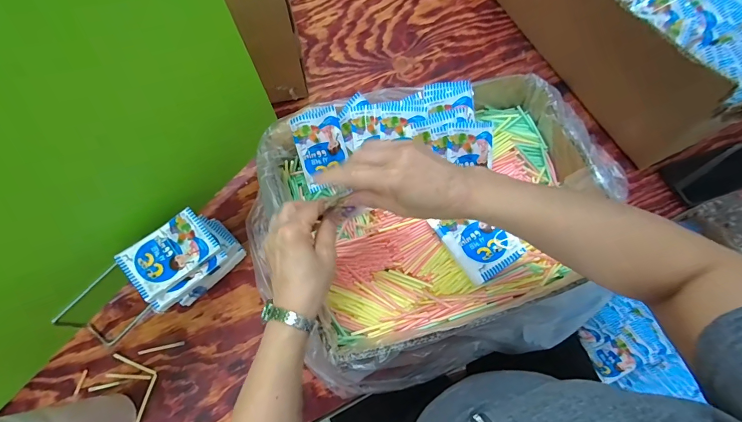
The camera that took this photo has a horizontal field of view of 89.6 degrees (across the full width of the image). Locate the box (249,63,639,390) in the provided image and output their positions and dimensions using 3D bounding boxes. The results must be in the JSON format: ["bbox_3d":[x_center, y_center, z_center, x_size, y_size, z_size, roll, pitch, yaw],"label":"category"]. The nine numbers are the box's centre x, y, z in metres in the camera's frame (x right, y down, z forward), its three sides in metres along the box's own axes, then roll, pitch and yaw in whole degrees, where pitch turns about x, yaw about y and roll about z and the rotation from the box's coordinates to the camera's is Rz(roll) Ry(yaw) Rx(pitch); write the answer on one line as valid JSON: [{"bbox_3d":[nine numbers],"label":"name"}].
[{"bbox_3d":[0.100,0.019,0.501,0.413,0.146,0.348,-14,70,-5],"label":"box"}]

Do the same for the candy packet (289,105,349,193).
[{"bbox_3d":[-0.064,-0.079,0.490,0.062,0.103,0.011,-19,31,-10],"label":"candy packet"}]

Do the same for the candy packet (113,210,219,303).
[{"bbox_3d":[-0.255,0.053,0.475,0.102,0.023,0.069,-39,74,-13],"label":"candy packet"}]

